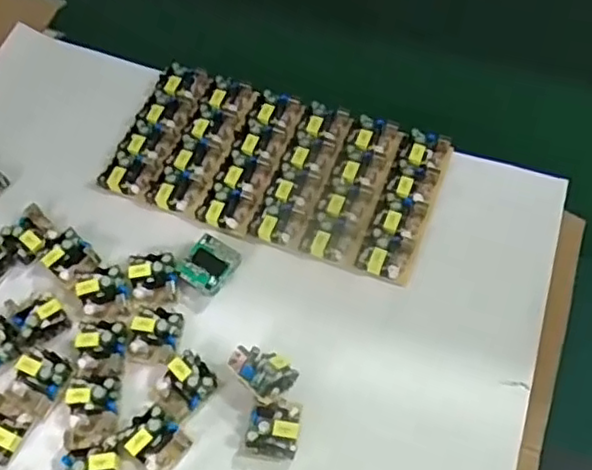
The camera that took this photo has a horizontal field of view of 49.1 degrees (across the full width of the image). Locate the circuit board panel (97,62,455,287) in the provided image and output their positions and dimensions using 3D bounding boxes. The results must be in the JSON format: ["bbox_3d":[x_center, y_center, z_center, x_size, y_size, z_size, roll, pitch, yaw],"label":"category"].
[{"bbox_3d":[-0.013,-0.058,0.528,0.253,0.014,0.137,17,63,9],"label":"circuit board panel"}]

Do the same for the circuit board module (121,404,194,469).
[{"bbox_3d":[-0.091,0.133,0.418,0.034,0.013,0.038,-41,68,-21],"label":"circuit board module"}]

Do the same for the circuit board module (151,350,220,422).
[{"bbox_3d":[-0.075,0.101,0.439,0.032,0.013,0.040,36,66,18],"label":"circuit board module"}]

